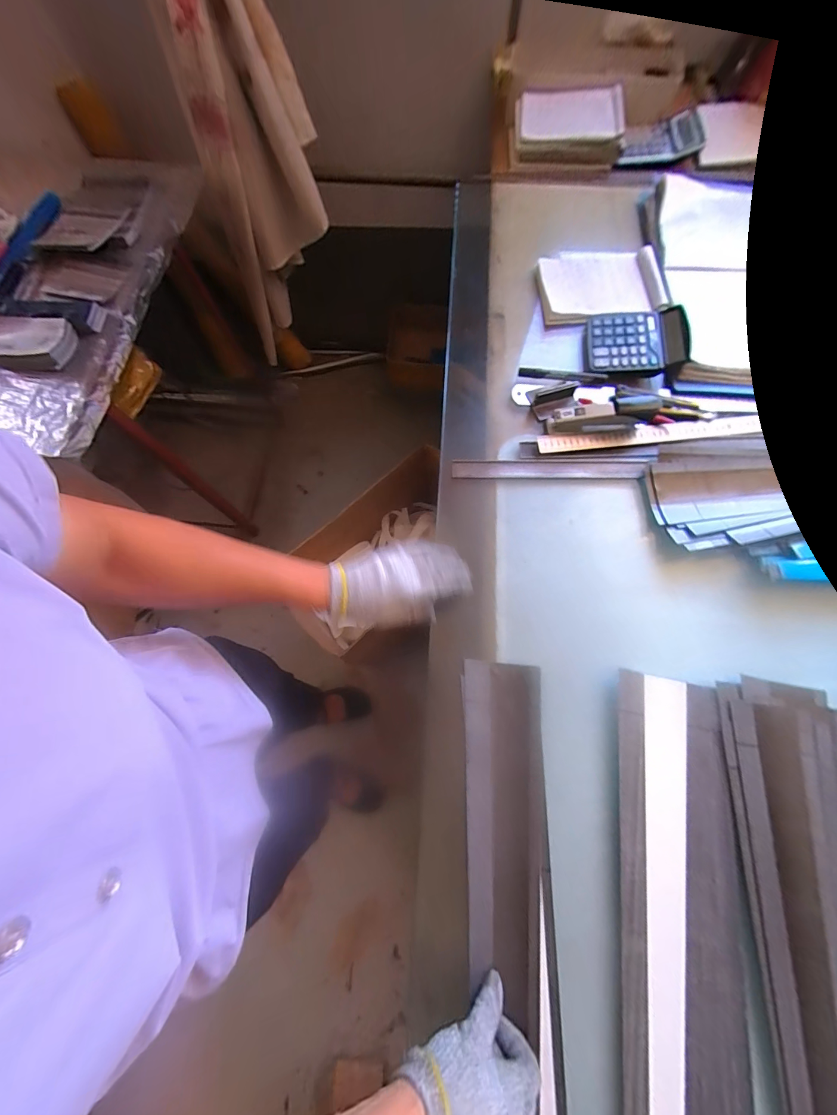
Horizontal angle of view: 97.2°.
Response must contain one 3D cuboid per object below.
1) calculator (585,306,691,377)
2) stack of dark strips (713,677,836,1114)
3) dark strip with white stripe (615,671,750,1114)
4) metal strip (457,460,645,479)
[{"bbox_3d":[0.361,-0.362,0.614,0.153,0.039,0.132,6,72,0],"label":"calculator"},{"bbox_3d":[0.384,0.511,0.343,0.166,0.028,0.735,9,72,1],"label":"stack of dark strips"},{"bbox_3d":[0.249,0.516,0.342,0.123,0.017,0.758,9,74,0],"label":"dark strip with white stripe"},{"bbox_3d":[0.196,-0.134,0.559,0.288,0.009,0.029,0,72,-2],"label":"metal strip"}]

